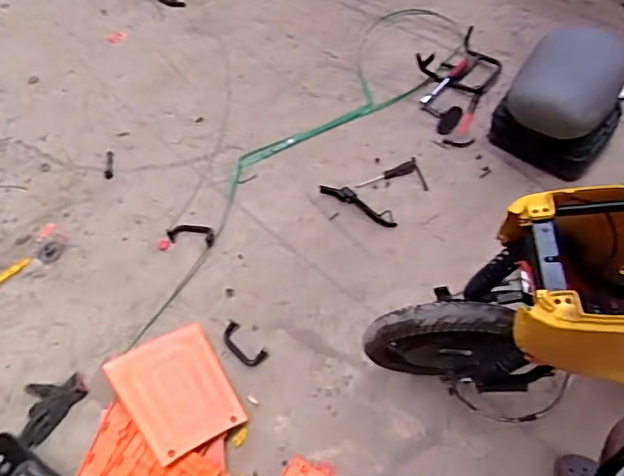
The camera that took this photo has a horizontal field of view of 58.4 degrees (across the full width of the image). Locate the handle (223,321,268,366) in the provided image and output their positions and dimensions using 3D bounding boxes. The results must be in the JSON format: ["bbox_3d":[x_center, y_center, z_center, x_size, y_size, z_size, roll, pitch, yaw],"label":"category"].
[{"bbox_3d":[-0.191,0.292,1.530,0.064,0.017,0.154,-40,60,-22],"label":"handle"}]

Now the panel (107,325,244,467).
[{"bbox_3d":[-0.345,0.385,1.436,0.253,0.031,0.330,-23,55,-27],"label":"panel"}]

